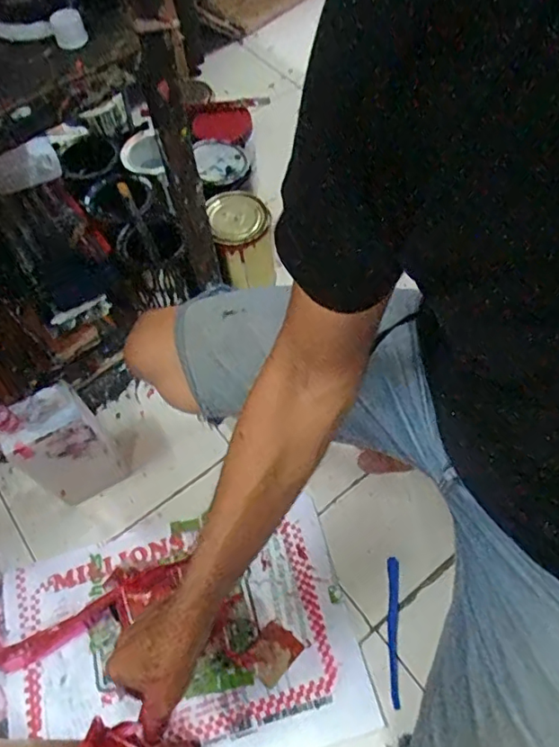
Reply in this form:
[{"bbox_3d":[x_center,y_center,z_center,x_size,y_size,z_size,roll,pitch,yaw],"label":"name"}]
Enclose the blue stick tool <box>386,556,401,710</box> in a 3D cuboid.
[{"bbox_3d":[0.143,0.316,0.677,0.016,0.007,0.167,3,61,4],"label":"blue stick tool"}]

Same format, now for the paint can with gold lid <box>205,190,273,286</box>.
[{"bbox_3d":[-0.058,-0.209,0.878,0.089,0.120,0.116,-10,61,-3],"label":"paint can with gold lid"}]

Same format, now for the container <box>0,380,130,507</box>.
[{"bbox_3d":[-0.269,0.095,0.695,0.104,0.215,0.065,-25,63,-11],"label":"container"}]

